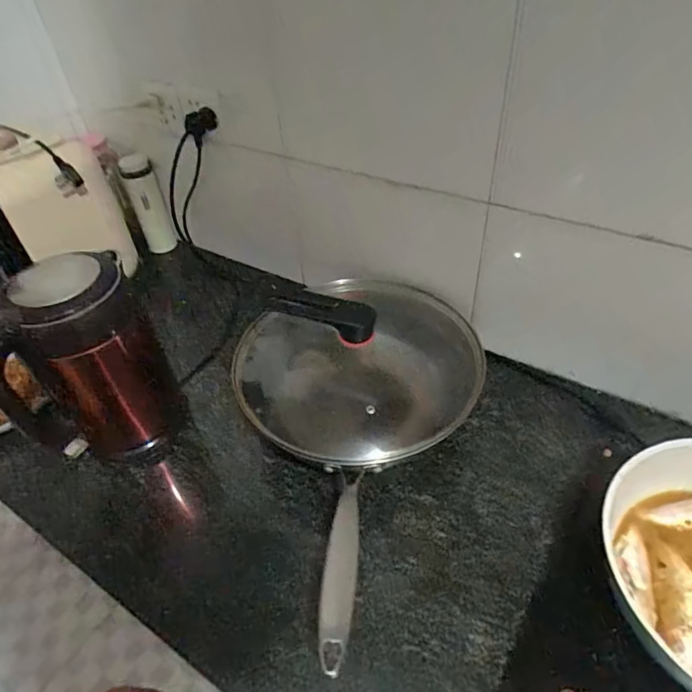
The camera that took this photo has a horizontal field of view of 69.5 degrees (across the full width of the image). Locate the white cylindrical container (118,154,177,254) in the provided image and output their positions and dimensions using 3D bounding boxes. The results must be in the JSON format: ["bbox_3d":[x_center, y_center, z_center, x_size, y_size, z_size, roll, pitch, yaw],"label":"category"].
[{"bbox_3d":[-0.431,-0.298,1.100,0.064,0.217,0.080,-22,47,-17],"label":"white cylindrical container"}]

